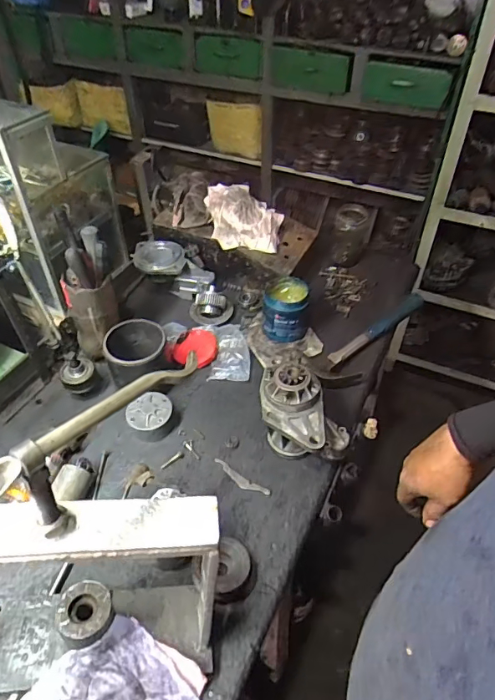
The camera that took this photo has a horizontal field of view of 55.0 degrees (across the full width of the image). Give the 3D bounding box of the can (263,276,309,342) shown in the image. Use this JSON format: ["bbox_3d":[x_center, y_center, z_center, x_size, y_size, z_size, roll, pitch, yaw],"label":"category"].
[{"bbox_3d":[0.080,-0.080,0.964,0.087,0.101,0.095,0,46,0],"label":"can"}]

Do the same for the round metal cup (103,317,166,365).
[{"bbox_3d":[-0.197,0.013,0.860,0.102,0.093,0.098,0,46,0],"label":"round metal cup"}]

